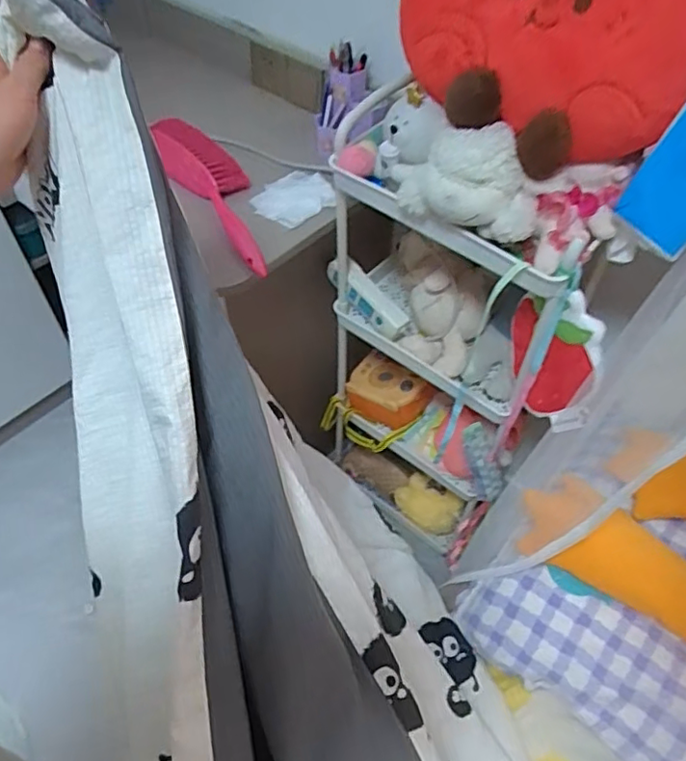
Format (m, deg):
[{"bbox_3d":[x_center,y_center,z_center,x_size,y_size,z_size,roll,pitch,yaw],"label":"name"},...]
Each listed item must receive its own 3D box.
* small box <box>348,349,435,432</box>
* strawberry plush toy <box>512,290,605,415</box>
[{"bbox_3d":[0.090,0.023,1.202,0.147,0.085,0.117,34,59,23],"label":"small box"},{"bbox_3d":[0.270,-0.044,0.797,0.043,0.193,0.153,-25,57,-19],"label":"strawberry plush toy"}]

